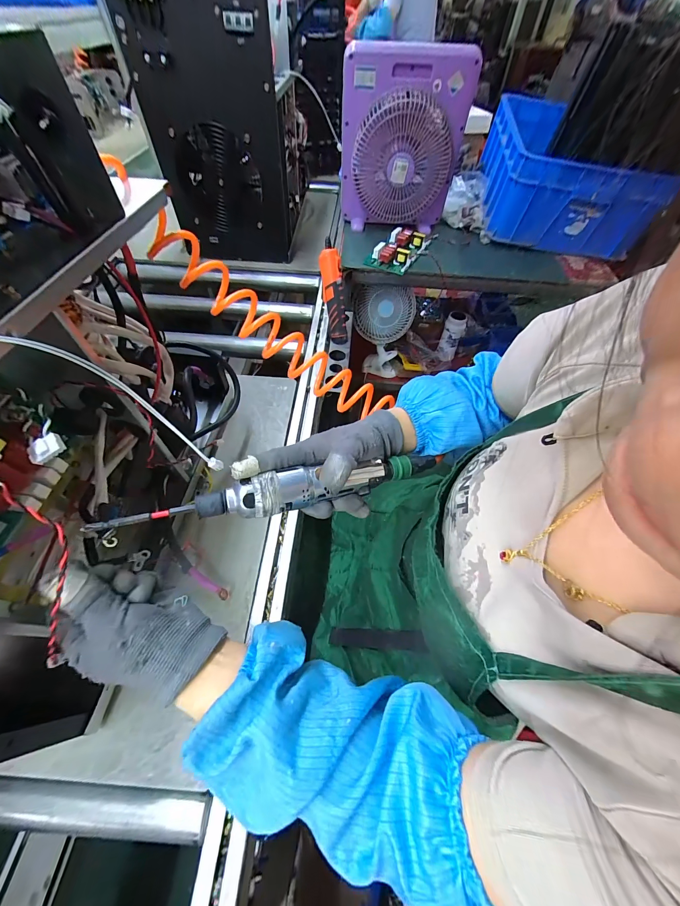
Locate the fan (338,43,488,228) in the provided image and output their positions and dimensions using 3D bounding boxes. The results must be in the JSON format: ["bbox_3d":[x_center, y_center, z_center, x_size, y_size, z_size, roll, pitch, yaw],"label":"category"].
[{"bbox_3d":[0.167,-0.809,0.828,0.321,0.358,0.112,-6,61,-10],"label":"fan"}]

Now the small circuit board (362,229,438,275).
[{"bbox_3d":[0.173,-0.574,0.877,0.121,0.042,0.202,32,61,18],"label":"small circuit board"}]

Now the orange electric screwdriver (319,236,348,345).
[{"bbox_3d":[-0.016,-0.367,0.717,0.043,0.212,0.055,-15,28,-12],"label":"orange electric screwdriver"}]

